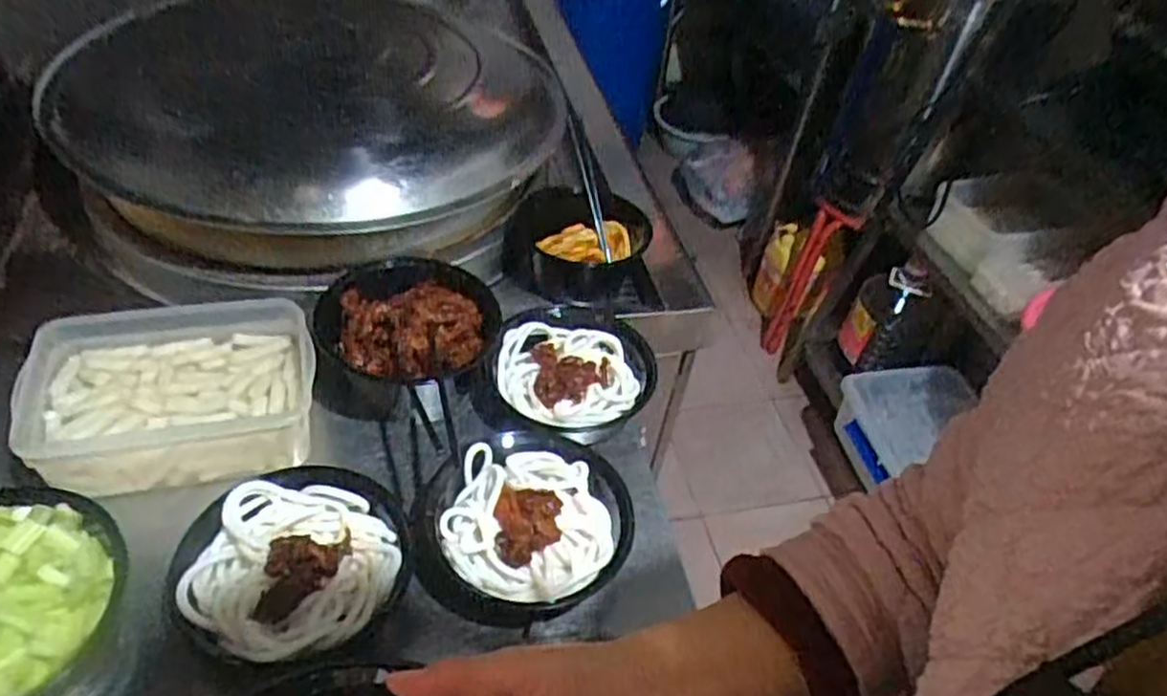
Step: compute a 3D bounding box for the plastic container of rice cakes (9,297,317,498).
[{"bbox_3d":[-0.362,0.041,0.683,0.232,0.071,0.163,-7,45,-14],"label":"plastic container of rice cakes"}]

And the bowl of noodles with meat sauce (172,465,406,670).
[{"bbox_3d":[-0.221,0.168,0.592,0.153,0.064,0.162,4,44,-4],"label":"bowl of noodles with meat sauce"}]

